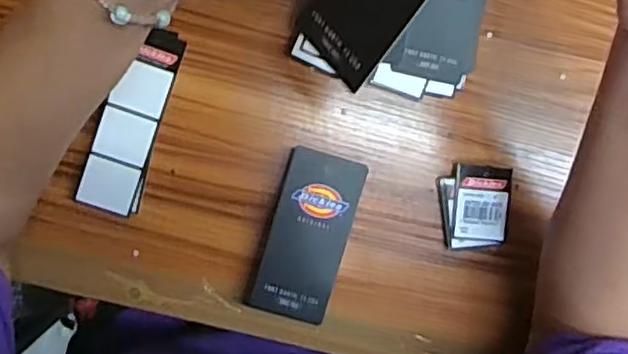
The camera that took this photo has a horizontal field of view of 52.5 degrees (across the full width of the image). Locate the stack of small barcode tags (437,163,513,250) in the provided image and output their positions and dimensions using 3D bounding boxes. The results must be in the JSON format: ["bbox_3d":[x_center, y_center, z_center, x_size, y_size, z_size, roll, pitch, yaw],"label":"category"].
[{"bbox_3d":[0.110,0.020,0.432,0.048,0.014,0.055,-3,93,-4],"label":"stack of small barcode tags"}]

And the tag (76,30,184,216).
[{"bbox_3d":[-0.117,-0.036,0.410,0.037,0.012,0.118,17,92,-4],"label":"tag"}]

